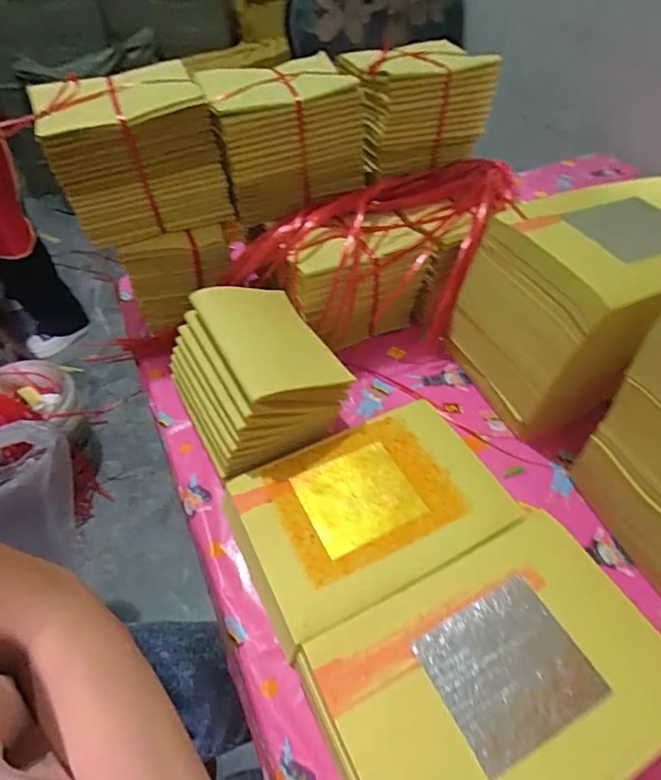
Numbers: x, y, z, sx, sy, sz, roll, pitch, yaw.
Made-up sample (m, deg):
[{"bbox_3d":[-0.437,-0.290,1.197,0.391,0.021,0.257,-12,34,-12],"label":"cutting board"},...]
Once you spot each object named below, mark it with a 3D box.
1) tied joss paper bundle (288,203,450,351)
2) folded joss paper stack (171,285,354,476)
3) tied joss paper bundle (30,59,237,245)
[{"bbox_3d":[0.051,-0.136,0.603,0.212,0.129,0.083,-25,53,-21],"label":"tied joss paper bundle"},{"bbox_3d":[-0.081,-0.022,0.510,0.144,0.094,0.171,-25,53,-20],"label":"folded joss paper stack"},{"bbox_3d":[-0.217,-0.260,0.546,0.166,0.132,0.115,-20,52,-17],"label":"tied joss paper bundle"}]

